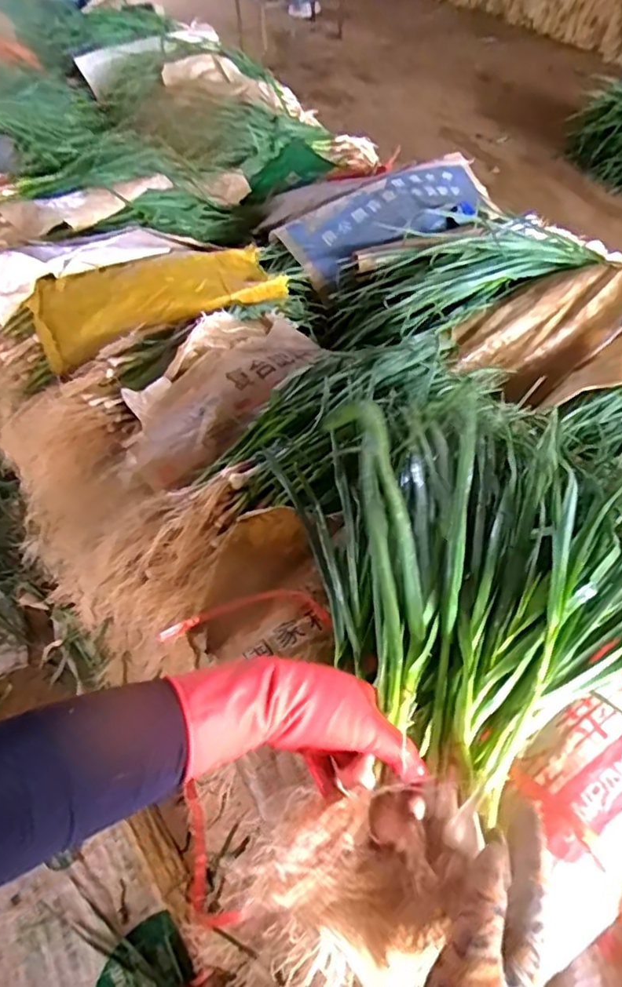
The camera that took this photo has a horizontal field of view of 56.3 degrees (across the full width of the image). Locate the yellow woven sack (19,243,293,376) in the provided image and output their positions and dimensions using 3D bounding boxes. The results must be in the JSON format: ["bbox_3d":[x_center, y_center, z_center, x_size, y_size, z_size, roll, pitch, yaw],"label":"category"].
[{"bbox_3d":[-0.306,-0.395,1.170,0.491,0.126,0.217,-19,54,-13],"label":"yellow woven sack"}]

